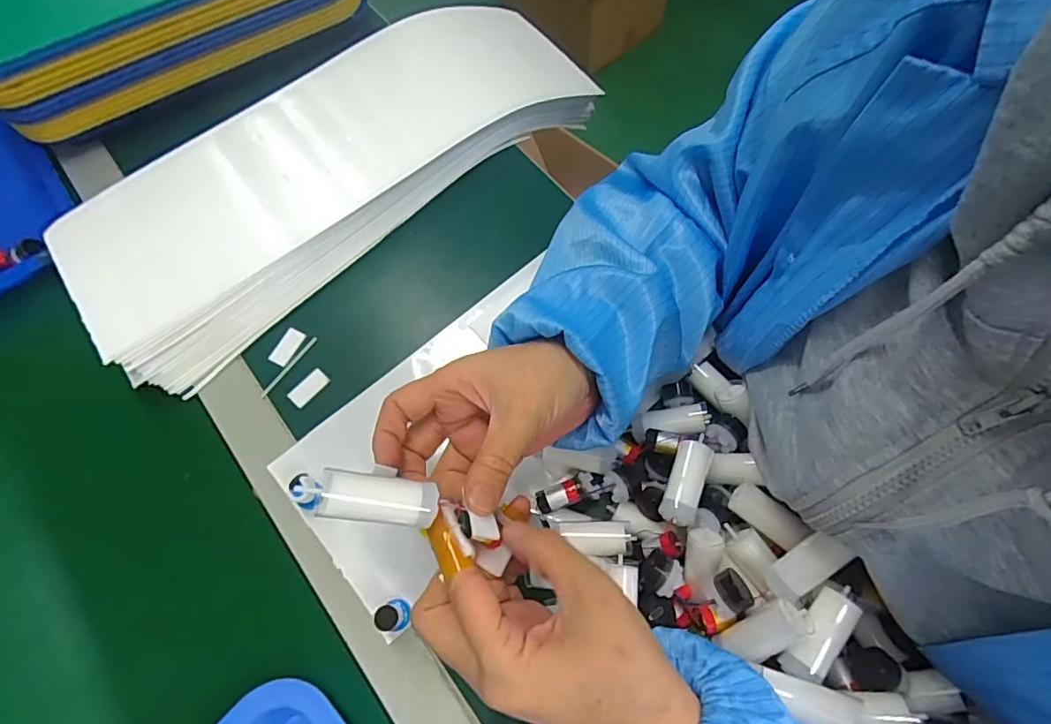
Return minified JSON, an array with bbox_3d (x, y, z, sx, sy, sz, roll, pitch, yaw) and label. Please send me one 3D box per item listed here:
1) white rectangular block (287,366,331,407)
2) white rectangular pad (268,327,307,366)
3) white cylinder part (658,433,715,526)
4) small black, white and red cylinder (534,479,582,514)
[{"bbox_3d":[-0.165,0.019,0.397,0.017,0.004,0.031,42,75,15],"label":"white rectangular block"},{"bbox_3d":[-0.188,-0.013,0.412,0.017,0.004,0.030,27,72,11],"label":"white rectangular pad"},{"bbox_3d":[0.099,0.073,0.321,0.021,0.020,0.054,20,71,9],"label":"white cylinder part"},{"bbox_3d":[0.022,0.087,0.340,0.031,0.012,0.014,-21,70,-7],"label":"small black, white and red cylinder"}]

